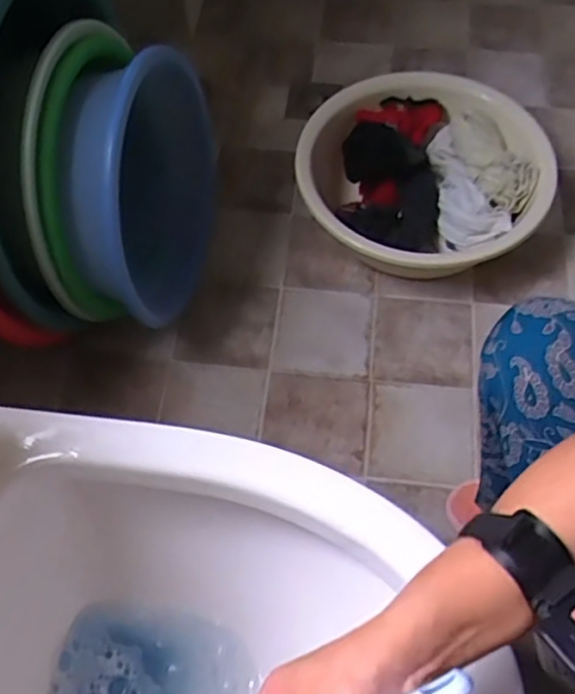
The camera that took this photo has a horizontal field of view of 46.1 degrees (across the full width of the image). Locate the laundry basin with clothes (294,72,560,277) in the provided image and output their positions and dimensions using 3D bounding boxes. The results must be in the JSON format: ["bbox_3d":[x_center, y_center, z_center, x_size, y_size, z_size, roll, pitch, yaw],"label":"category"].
[{"bbox_3d":[0.215,-0.273,1.054,0.386,0.131,0.341,-36,66,-16],"label":"laundry basin with clothes"}]

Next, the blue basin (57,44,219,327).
[{"bbox_3d":[-0.189,-0.222,0.941,0.112,0.310,0.343,7,62,6],"label":"blue basin"}]

